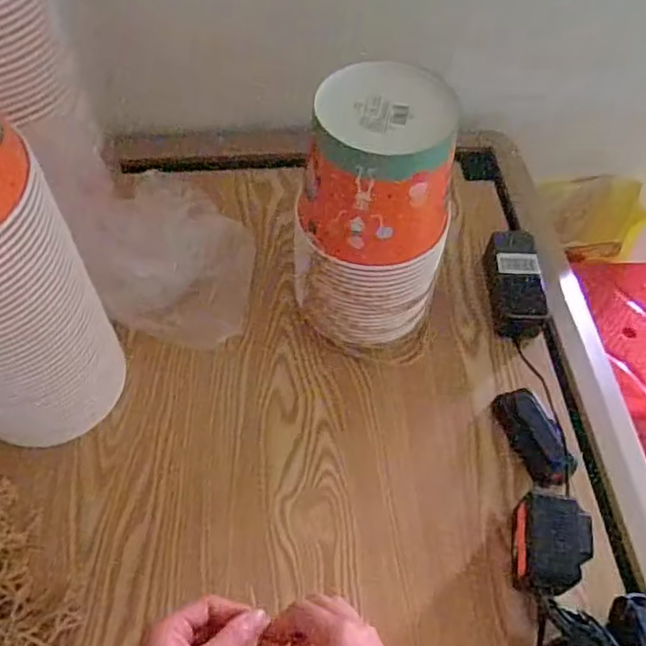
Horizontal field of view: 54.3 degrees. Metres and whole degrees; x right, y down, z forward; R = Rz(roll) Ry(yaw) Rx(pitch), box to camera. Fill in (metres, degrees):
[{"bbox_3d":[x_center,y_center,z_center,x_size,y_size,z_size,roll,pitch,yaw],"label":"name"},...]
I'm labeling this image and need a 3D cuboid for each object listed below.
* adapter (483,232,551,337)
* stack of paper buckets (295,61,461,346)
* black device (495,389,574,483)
[{"bbox_3d":[0.232,-0.051,0.763,0.062,0.044,0.143,0,57,-3],"label":"adapter"},{"bbox_3d":[0.050,-0.101,0.653,0.149,0.255,0.138,15,57,6],"label":"stack of paper buckets"},{"bbox_3d":[0.227,0.120,0.675,0.047,0.023,0.110,-14,59,-12],"label":"black device"}]

